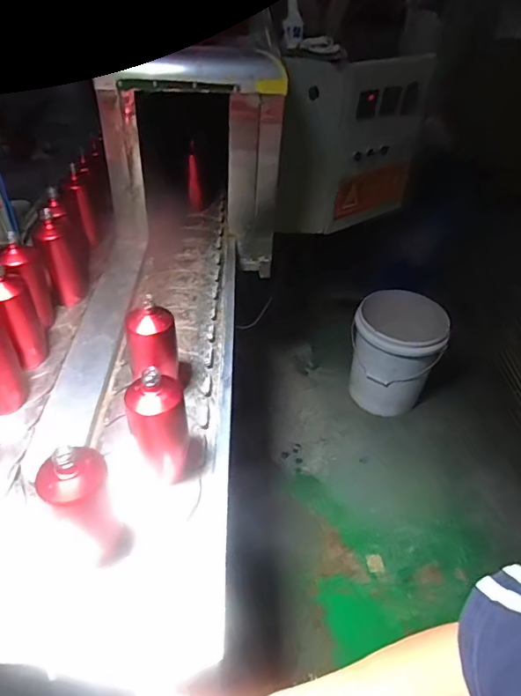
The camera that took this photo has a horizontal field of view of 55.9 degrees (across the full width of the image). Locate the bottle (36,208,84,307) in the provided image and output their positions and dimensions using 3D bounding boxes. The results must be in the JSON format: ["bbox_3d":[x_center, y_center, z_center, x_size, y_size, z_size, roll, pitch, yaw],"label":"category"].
[{"bbox_3d":[-0.432,-0.184,1.060,0.069,0.191,0.079,-14,46,-19],"label":"bottle"}]

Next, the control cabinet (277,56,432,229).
[{"bbox_3d":[0.313,-0.689,1.622,0.247,0.540,0.544,31,49,25],"label":"control cabinet"}]

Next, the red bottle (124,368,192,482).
[{"bbox_3d":[-0.146,0.112,0.720,0.083,0.202,0.072,-5,44,-11],"label":"red bottle"}]

